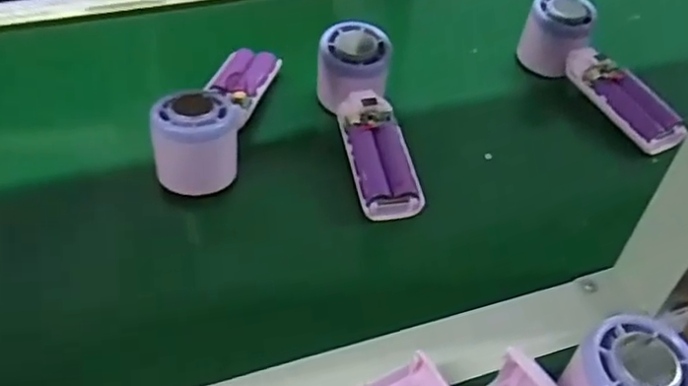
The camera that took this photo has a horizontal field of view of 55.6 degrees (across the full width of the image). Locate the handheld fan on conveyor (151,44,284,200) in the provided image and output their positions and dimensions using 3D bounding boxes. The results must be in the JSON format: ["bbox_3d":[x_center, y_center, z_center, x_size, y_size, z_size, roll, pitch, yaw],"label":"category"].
[{"bbox_3d":[-0.092,-0.071,0.486,0.052,0.049,0.161,9,44,6],"label":"handheld fan on conveyor"}]

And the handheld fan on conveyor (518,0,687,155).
[{"bbox_3d":[0.217,-0.100,0.537,0.046,0.053,0.171,-19,48,-22],"label":"handheld fan on conveyor"}]

